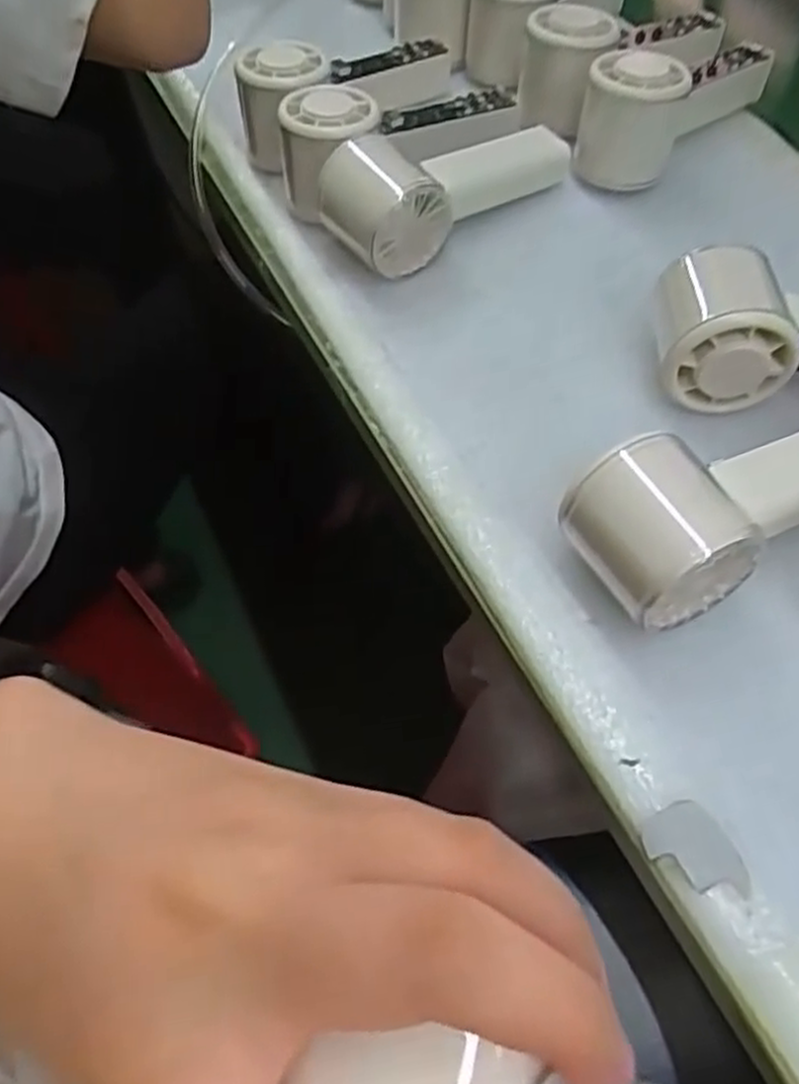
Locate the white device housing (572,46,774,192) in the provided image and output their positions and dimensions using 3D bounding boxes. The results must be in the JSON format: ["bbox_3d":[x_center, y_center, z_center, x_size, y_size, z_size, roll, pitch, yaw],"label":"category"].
[{"bbox_3d":[0.170,-0.279,0.490,0.149,0.066,0.055,-41,61,-21],"label":"white device housing"}]

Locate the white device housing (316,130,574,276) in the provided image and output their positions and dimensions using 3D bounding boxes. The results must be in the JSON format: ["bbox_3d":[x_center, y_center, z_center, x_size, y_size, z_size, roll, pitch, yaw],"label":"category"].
[{"bbox_3d":[0.034,-0.204,0.454,0.150,0.058,0.063,-23,57,-11],"label":"white device housing"}]

